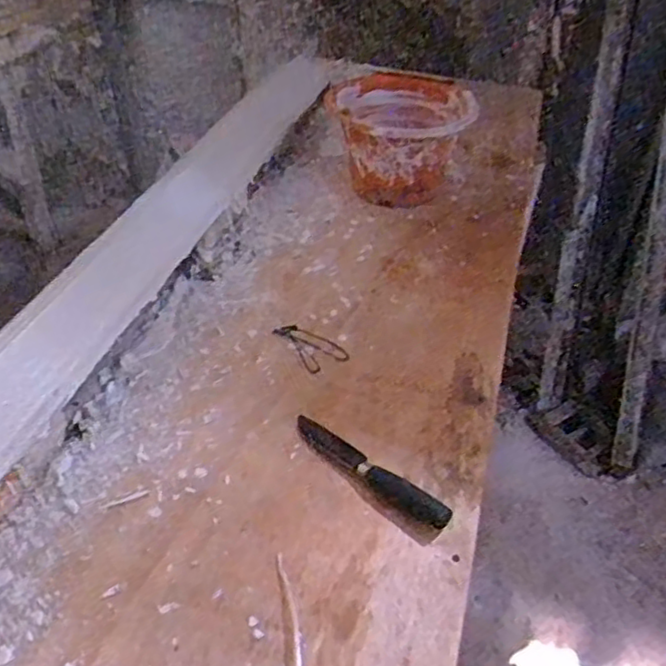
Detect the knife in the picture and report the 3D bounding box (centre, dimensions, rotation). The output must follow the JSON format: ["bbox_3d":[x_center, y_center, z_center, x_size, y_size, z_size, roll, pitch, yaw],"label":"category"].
[{"bbox_3d":[0.037,0.145,0.743,0.206,0.023,0.031,33,48,30],"label":"knife"}]

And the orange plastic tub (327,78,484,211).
[{"bbox_3d":[0.099,-0.325,1.185,0.236,0.170,0.199,16,42,14],"label":"orange plastic tub"}]

